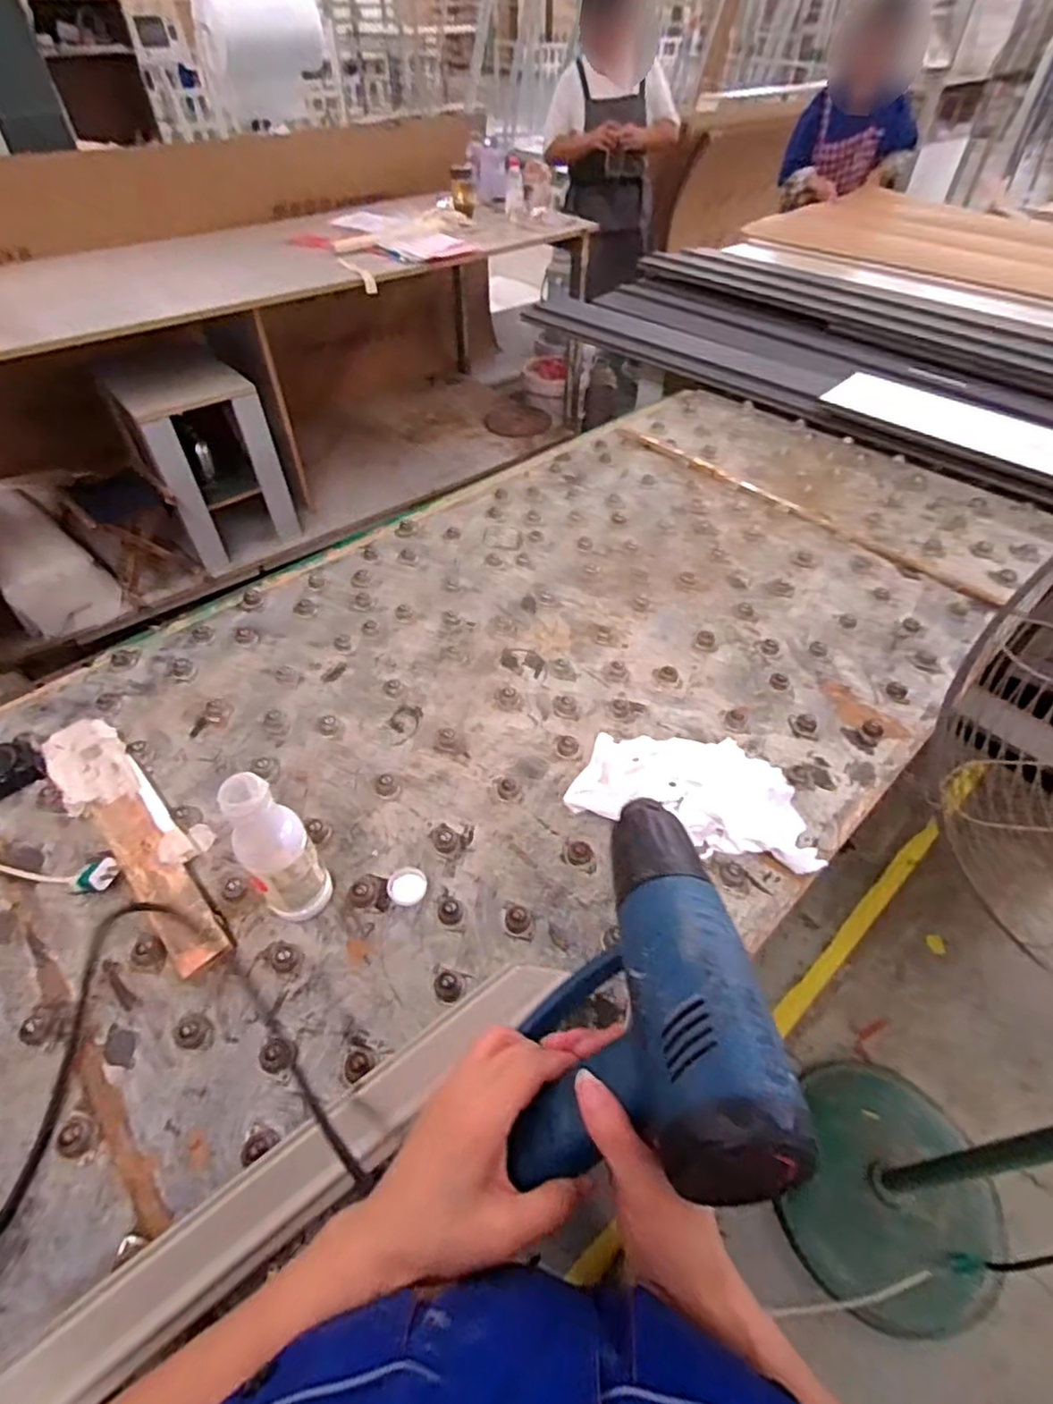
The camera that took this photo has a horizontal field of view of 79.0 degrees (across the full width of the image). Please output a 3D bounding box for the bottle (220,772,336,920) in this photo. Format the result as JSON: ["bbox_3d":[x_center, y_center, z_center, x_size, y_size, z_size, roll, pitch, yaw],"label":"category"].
[{"bbox_3d":[-0.227,0.141,0.586,0.059,0.183,0.053,-37,58,-28],"label":"bottle"}]

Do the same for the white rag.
[{"bbox_3d":[0.189,0.098,0.723,0.261,0.023,0.146,9,52,9],"label":"white rag"}]

